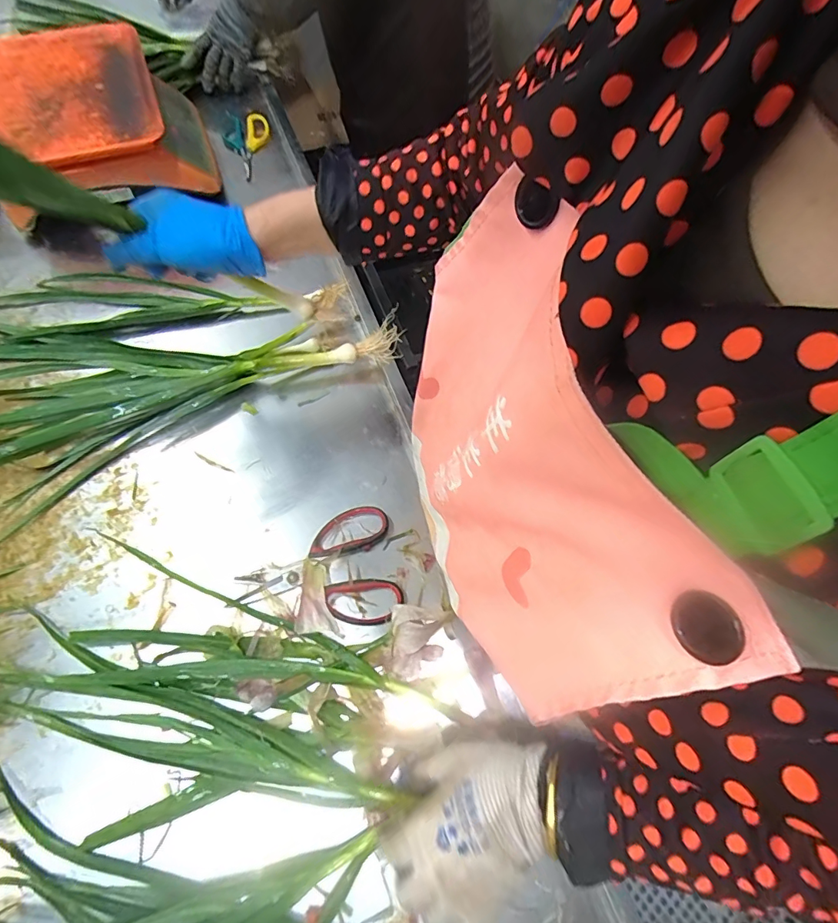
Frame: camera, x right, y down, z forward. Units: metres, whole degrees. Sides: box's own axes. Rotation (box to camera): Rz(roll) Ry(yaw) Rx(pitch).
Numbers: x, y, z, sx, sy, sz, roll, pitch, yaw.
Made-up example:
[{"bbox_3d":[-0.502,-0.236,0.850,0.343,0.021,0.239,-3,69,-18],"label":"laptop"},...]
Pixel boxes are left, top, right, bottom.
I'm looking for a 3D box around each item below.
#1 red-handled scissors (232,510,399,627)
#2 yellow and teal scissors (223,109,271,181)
[{"bbox_3d":[-0.107,0.119,0.498,0.163,0.011,0.127,-10,68,-7],"label":"red-handled scissors"},{"bbox_3d":[-0.290,-0.531,0.779,0.069,0.023,0.161,-3,64,-6],"label":"yellow and teal scissors"}]

